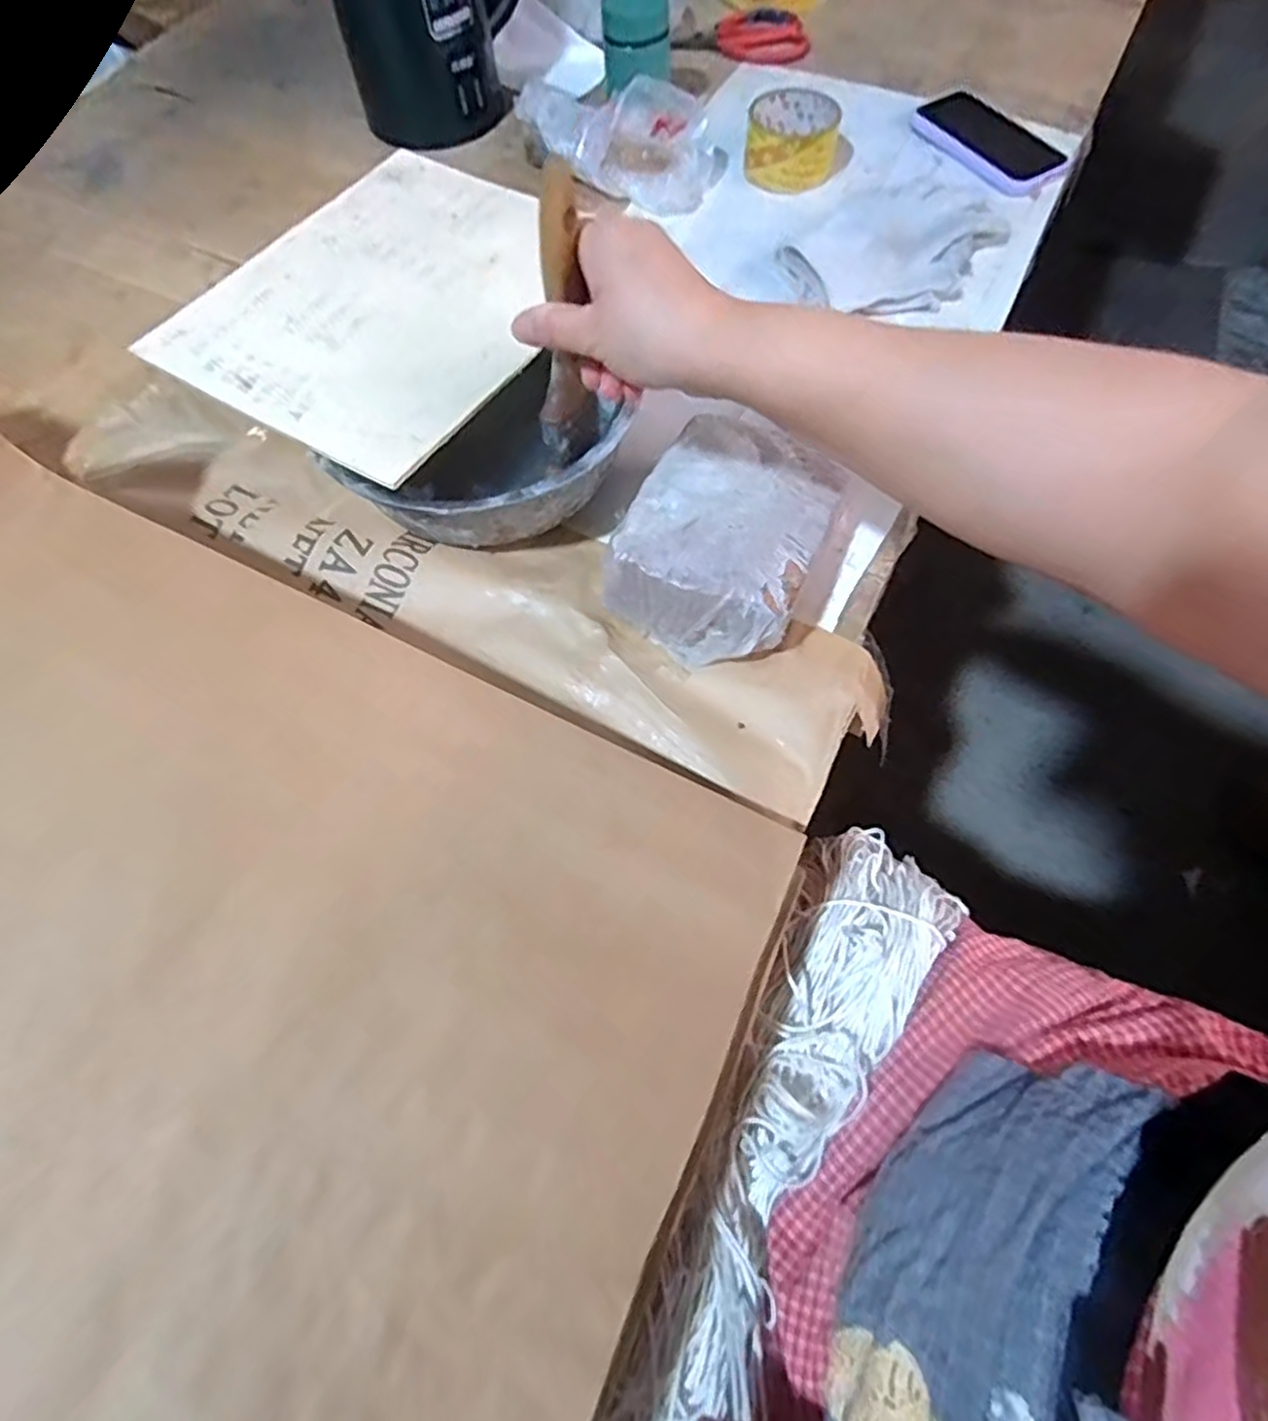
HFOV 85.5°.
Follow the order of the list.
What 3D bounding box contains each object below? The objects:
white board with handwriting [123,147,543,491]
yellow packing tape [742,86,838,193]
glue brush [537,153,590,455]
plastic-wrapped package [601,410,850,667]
[{"bbox_3d":[-0.162,-0.287,0.474,0.230,0.011,0.270,30,70,15],"label":"white board with handwriting"},{"bbox_3d":[0.151,-0.544,0.657,0.088,0.039,0.096,15,67,9],"label":"yellow packing tape"},{"bbox_3d":[-0.037,-0.206,0.366,0.020,0.140,0.019,19,52,10],"label":"glue brush"},{"bbox_3d":[0.058,-0.109,0.433,0.113,0.057,0.146,22,68,12],"label":"plastic-wrapped package"}]

